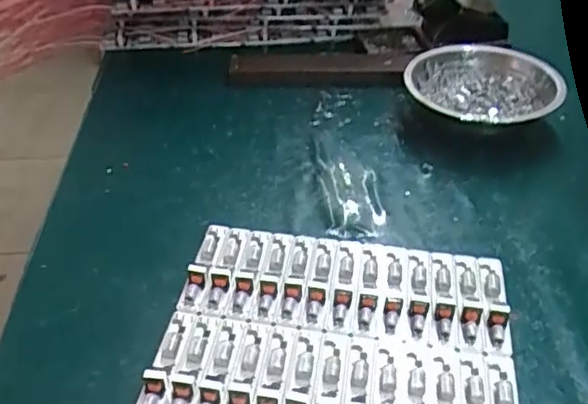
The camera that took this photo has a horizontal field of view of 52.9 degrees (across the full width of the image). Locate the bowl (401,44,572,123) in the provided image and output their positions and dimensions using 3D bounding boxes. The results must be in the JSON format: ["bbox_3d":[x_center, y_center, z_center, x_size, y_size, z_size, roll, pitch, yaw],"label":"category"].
[{"bbox_3d":[0.162,-0.091,0.504,0.116,0.040,0.116,0,40,0],"label":"bowl"}]

